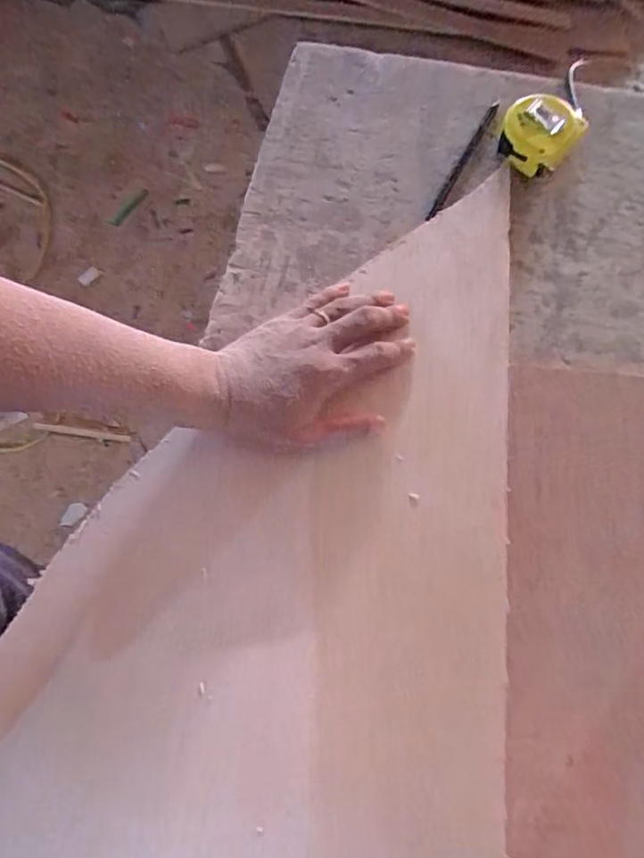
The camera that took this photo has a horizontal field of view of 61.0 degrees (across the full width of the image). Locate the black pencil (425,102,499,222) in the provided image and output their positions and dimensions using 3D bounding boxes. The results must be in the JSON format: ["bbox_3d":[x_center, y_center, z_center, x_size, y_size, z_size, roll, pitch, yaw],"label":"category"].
[{"bbox_3d":[0.128,-0.244,0.498,0.009,0.006,0.138,28,78,8],"label":"black pencil"}]

